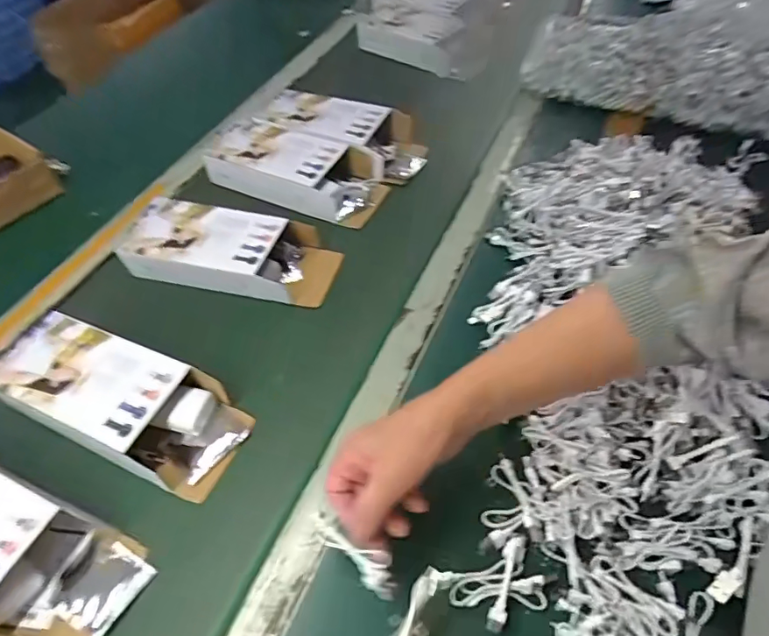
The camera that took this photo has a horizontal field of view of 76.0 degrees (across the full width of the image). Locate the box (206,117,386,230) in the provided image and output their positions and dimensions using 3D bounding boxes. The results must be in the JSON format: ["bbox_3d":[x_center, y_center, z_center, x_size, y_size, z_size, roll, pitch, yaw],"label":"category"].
[{"bbox_3d":[-0.123,-0.212,0.707,0.248,0.063,0.107,20,56,17],"label":"box"}]

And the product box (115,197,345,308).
[{"bbox_3d":[-0.188,-0.083,0.611,0.250,0.056,0.097,10,54,11],"label":"product box"}]

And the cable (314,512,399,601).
[{"bbox_3d":[-0.022,0.171,0.359,0.079,0.013,0.024,23,57,31],"label":"cable"}]

